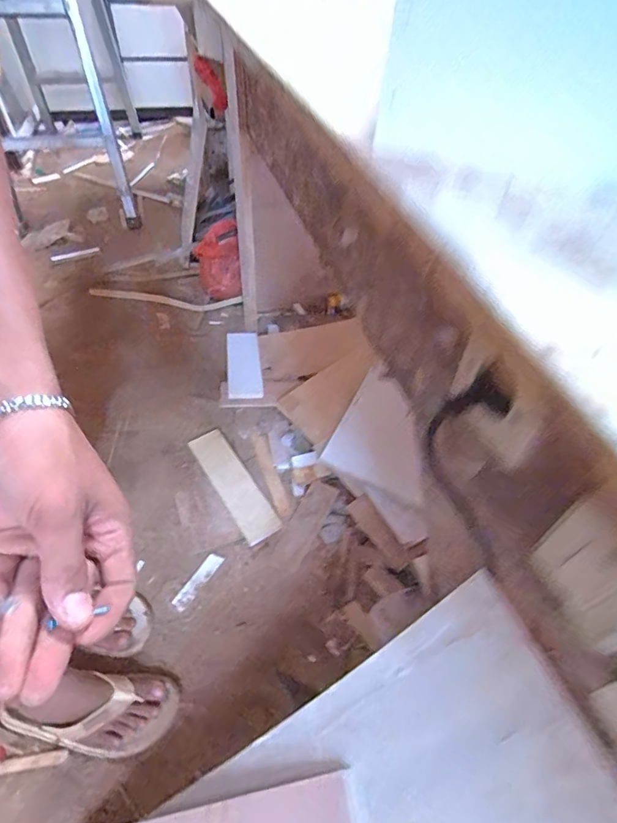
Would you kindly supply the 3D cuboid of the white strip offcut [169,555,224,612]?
[{"bbox_3d":[-0.225,0.344,0.910,0.036,0.004,0.123,27,57,23],"label":"white strip offcut"}]

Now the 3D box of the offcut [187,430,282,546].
[{"bbox_3d":[-0.177,0.159,1.028,0.081,0.016,0.311,-26,54,-23],"label":"offcut"}]

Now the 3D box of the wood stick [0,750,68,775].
[{"bbox_3d":[-0.478,0.546,0.683,0.204,0.013,0.018,-6,49,-7],"label":"wood stick"}]

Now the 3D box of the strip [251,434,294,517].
[{"bbox_3d":[-0.082,0.144,1.025,0.035,0.014,0.210,-13,57,-20],"label":"strip"}]

